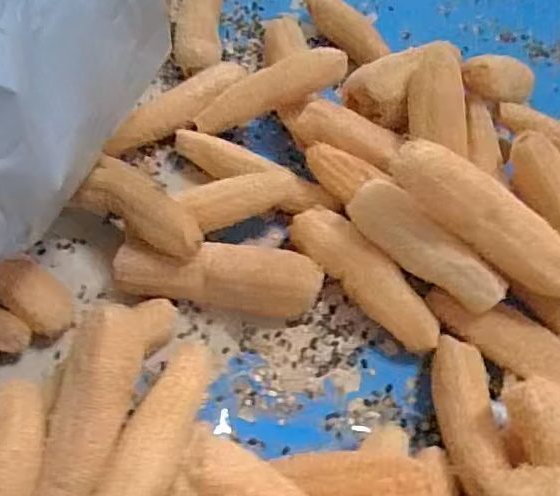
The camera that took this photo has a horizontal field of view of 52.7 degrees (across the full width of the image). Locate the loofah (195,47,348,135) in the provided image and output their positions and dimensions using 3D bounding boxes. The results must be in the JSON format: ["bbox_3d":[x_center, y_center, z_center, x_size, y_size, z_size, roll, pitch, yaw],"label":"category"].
[{"bbox_3d":[-0.017,-0.224,0.811,0.235,0.048,0.055,-21,62,17],"label":"loofah"}]

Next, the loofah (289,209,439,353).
[{"bbox_3d":[0.105,0.033,0.717,0.071,0.051,0.237,-36,68,-17],"label":"loofah"}]

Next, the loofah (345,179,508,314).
[{"bbox_3d":[0.177,-0.002,0.687,0.214,0.079,0.064,33,67,16],"label":"loofah"}]

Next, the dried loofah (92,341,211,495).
[{"bbox_3d":[-0.138,0.210,0.584,0.072,0.060,0.273,15,64,7],"label":"dried loofah"}]

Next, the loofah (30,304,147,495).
[{"bbox_3d":[-0.205,0.178,0.588,0.075,0.050,0.239,17,83,7],"label":"loofah"}]

